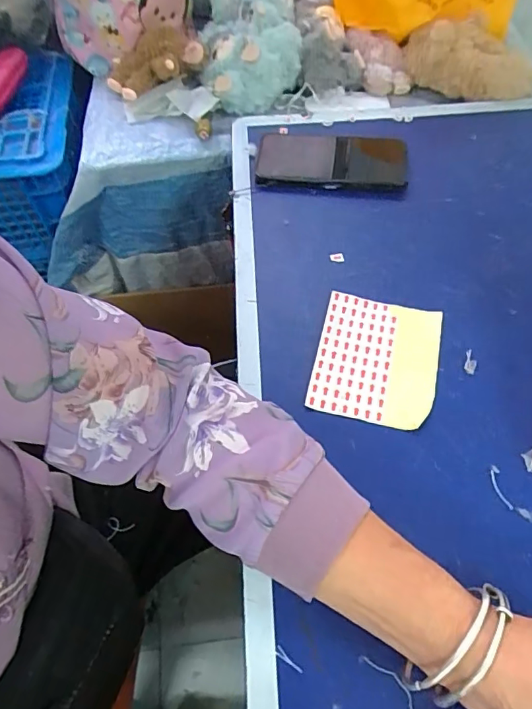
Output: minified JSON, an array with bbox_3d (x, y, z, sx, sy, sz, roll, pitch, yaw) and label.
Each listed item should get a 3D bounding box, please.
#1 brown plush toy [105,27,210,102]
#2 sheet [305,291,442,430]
[{"bbox_3d":[-0.147,-0.389,0.649,0.132,0.058,0.085,-17,58,-7],"label":"brown plush toy"},{"bbox_3d":[0.095,0.004,0.418,0.101,0.006,0.116,13,64,7],"label":"sheet"}]

